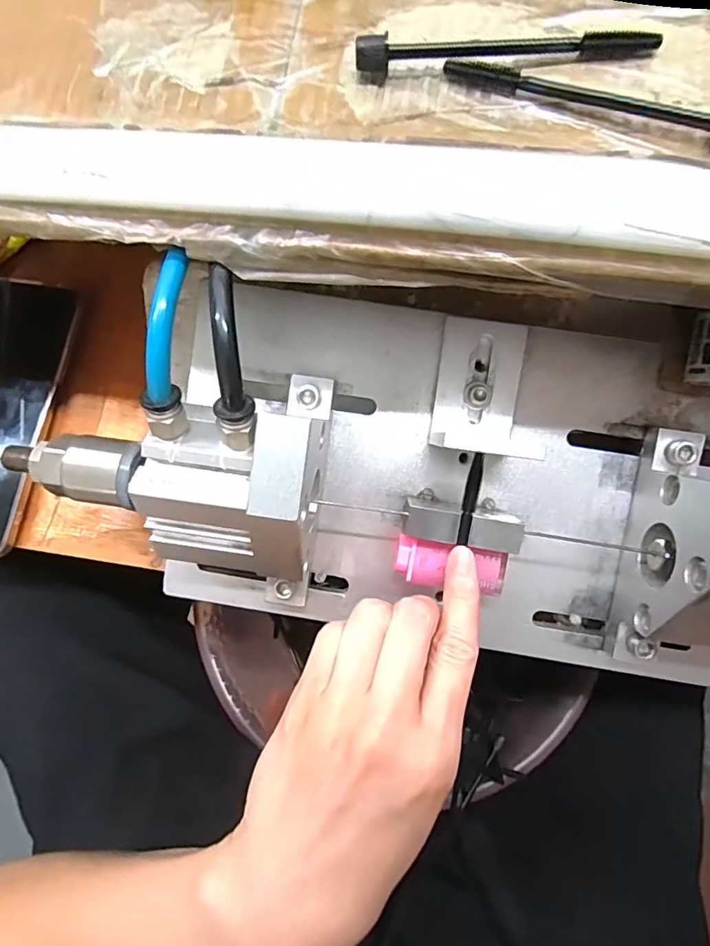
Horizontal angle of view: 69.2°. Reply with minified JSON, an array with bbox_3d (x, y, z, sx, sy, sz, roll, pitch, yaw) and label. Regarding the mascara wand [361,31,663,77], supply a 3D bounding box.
[{"bbox_3d":[0.051,-0.147,0.175,0.101,0.008,0.013,-3,75,0],"label":"mascara wand"}]

